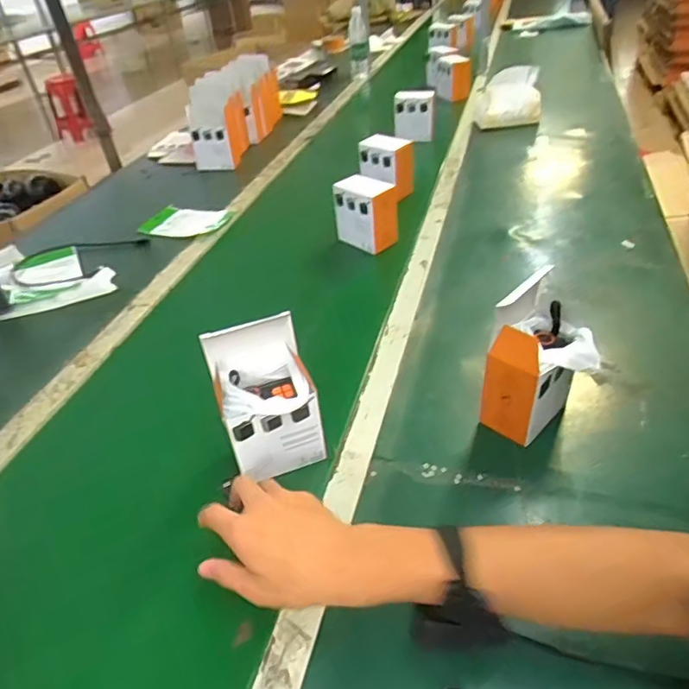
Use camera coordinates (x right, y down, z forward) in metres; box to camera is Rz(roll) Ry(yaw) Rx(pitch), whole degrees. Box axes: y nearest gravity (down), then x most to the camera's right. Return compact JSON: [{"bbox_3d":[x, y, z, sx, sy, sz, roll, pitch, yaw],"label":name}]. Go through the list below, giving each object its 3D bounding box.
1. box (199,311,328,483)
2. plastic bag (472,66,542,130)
[{"bbox_3d":[-0.085,0.062,0.590,0.098,0.159,0.079,-16,40,-10],"label":"box"},{"bbox_3d":[0.460,-0.700,1.510,0.173,0.131,0.173,-1,40,9],"label":"plastic bag"}]

